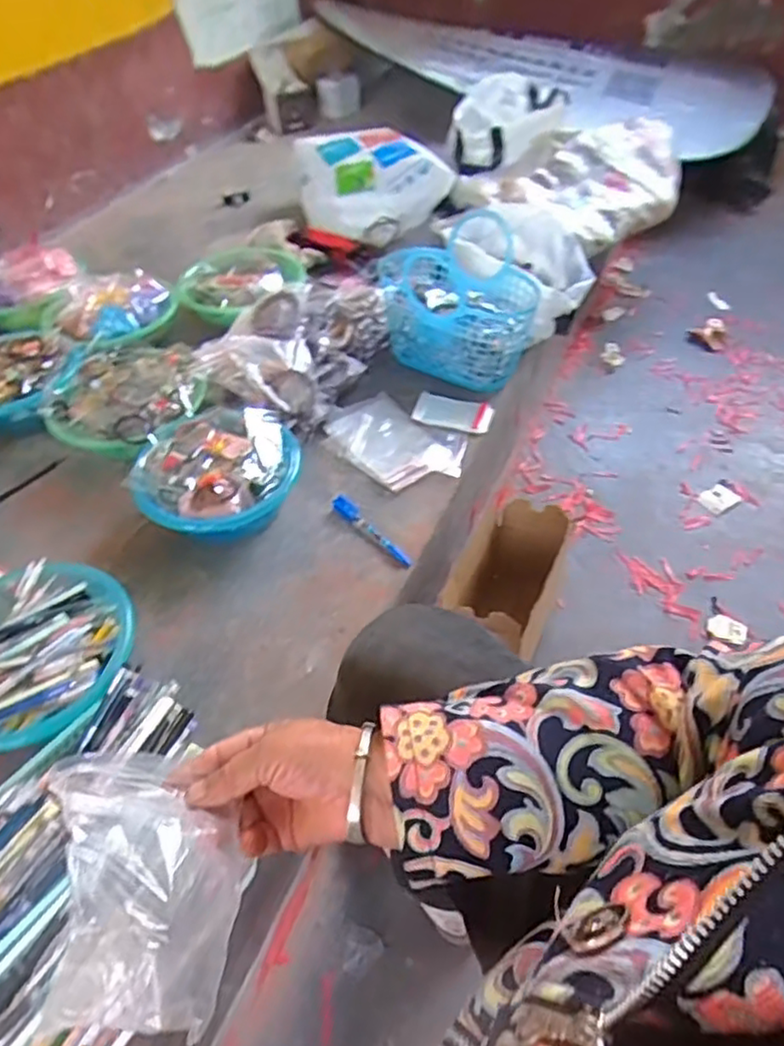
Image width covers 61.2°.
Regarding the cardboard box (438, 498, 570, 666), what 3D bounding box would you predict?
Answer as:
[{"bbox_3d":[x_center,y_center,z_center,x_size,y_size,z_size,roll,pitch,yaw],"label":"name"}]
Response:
[{"bbox_3d":[0.159,0.103,0.964,0.114,0.180,0.227,19,52,18],"label":"cardboard box"}]

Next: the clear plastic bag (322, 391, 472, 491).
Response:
[{"bbox_3d":[0.007,-0.131,1.039,0.219,0.011,0.156,36,59,28],"label":"clear plastic bag"}]

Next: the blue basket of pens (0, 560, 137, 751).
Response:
[{"bbox_3d":[-0.420,0.150,0.758,0.260,0.079,0.237,-1,49,1],"label":"blue basket of pens"}]

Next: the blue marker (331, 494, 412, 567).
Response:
[{"bbox_3d":[-0.029,0.009,0.908,0.021,0.025,0.154,-36,57,-26],"label":"blue marker"}]

